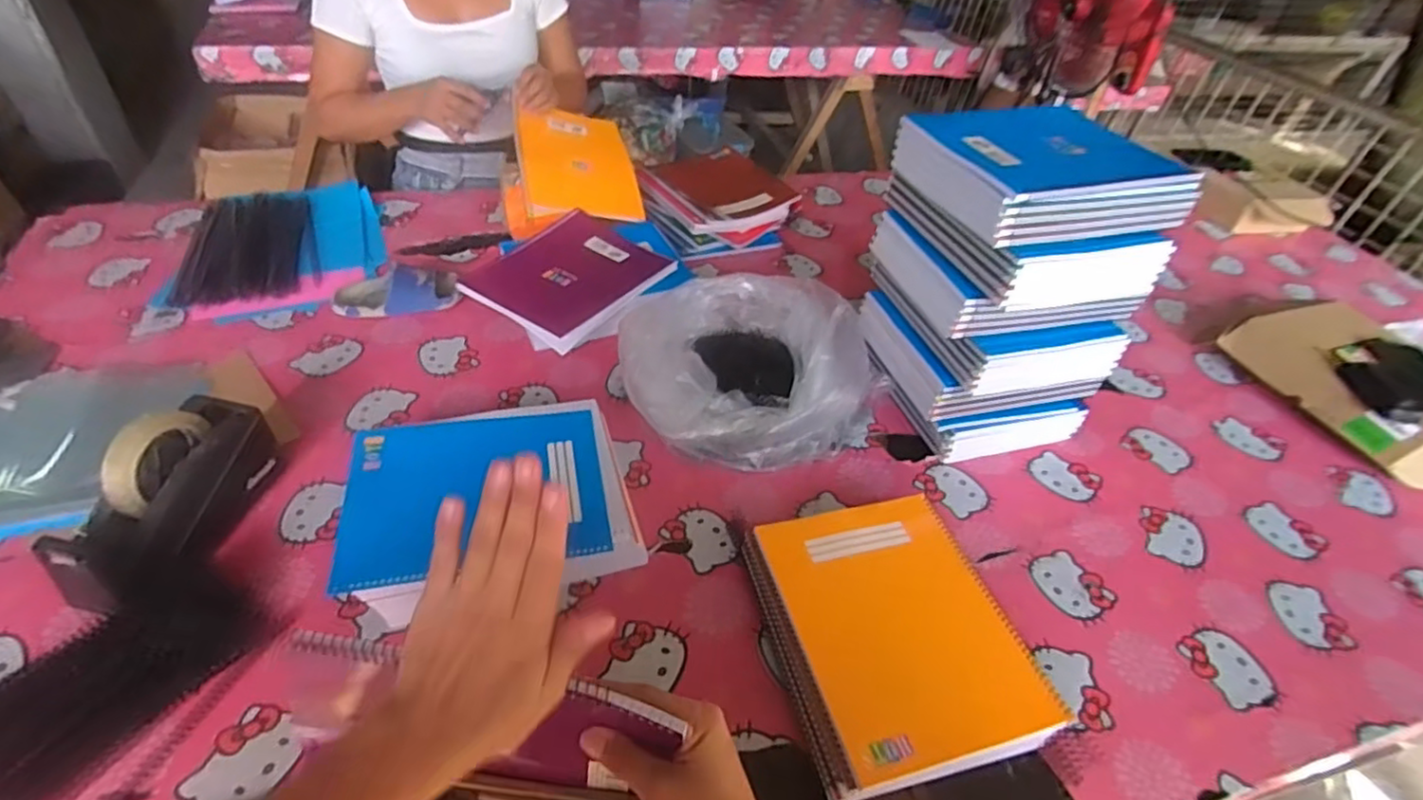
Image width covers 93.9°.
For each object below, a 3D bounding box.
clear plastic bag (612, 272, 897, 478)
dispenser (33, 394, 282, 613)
[{"bbox_3d":[0.050,-0.024,0.828,0.290,0.135,0.291,20,45,15],"label":"clear plastic bag"},{"bbox_3d":[-0.515,0.095,0.634,0.082,0.122,0.210,11,43,5],"label":"dispenser"}]

